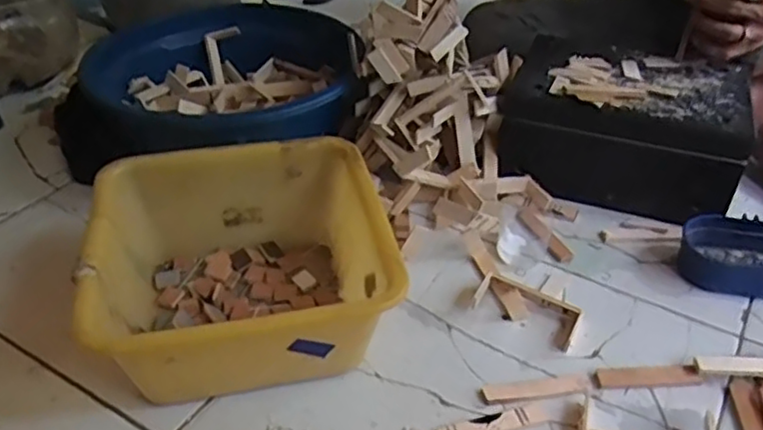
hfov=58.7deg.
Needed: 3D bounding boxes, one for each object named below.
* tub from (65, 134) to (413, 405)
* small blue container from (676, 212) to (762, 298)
[{"bbox_3d":[-0.133,0.053,0.658,0.258,0.129,0.255,-8,37,-13],"label":"tub"},{"bbox_3d":[0.407,0.050,0.741,0.152,0.051,0.085,16,38,18],"label":"small blue container"}]

